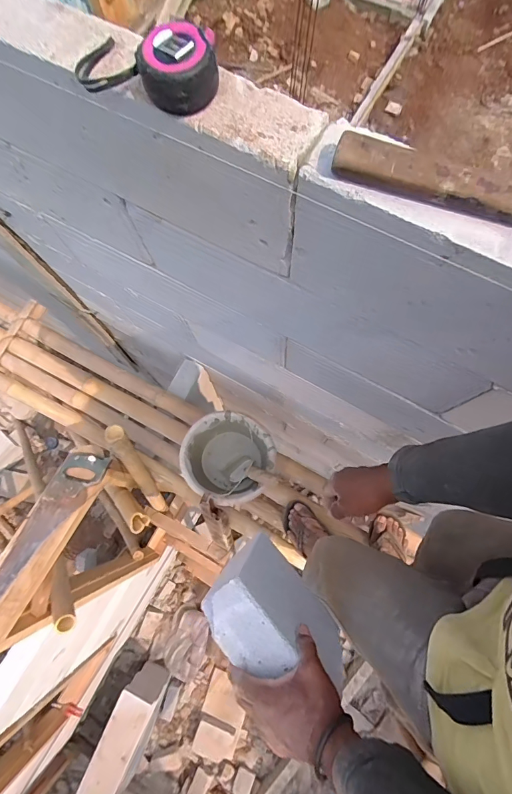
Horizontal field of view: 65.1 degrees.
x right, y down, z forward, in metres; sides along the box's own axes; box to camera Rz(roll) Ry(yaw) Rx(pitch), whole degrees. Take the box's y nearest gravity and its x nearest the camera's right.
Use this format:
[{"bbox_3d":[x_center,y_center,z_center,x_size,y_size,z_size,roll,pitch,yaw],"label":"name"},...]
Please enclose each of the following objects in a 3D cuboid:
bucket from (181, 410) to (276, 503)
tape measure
[{"bbox_3d":[-0.079,0.178,1.148,0.243,0.173,0.226,-1,73,2],"label":"bucket"},{"bbox_3d":[-0.106,-0.314,0.371,0.143,0.045,0.059,22,76,9],"label":"tape measure"}]

